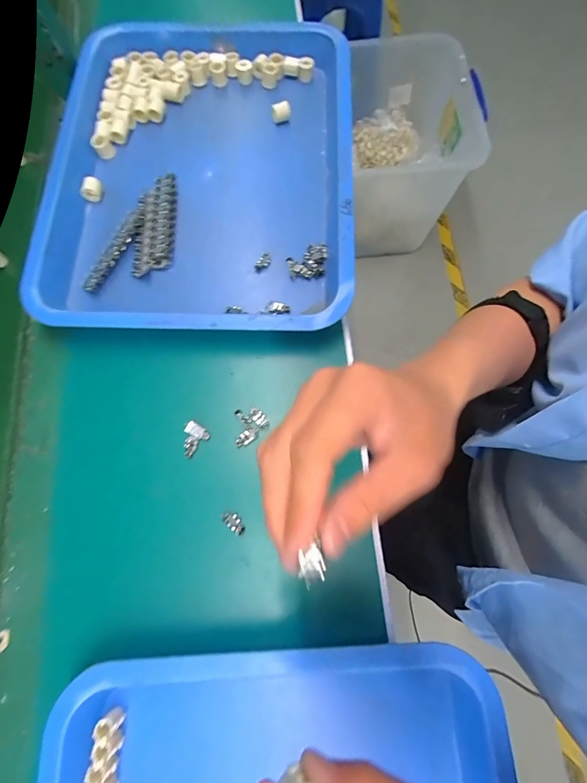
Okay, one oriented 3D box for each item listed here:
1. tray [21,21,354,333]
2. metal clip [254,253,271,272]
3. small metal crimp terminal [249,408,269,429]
[{"bbox_3d":[-0.110,-0.270,0.423,0.357,0.057,0.446,2,74,2],"label":"tray"},{"bbox_3d":[-0.034,-0.146,0.388,0.014,0.005,0.023,30,77,9],"label":"metal clip"},{"bbox_3d":[-0.035,0.027,0.350,0.024,0.005,0.012,42,79,12],"label":"small metal crimp terminal"}]

